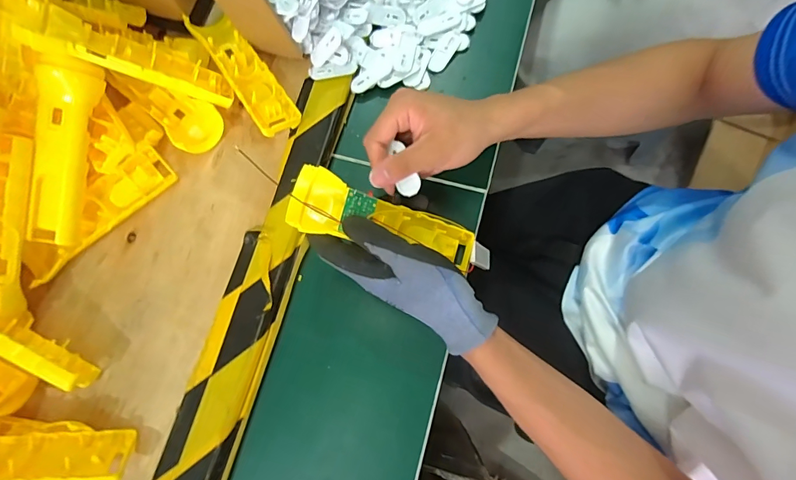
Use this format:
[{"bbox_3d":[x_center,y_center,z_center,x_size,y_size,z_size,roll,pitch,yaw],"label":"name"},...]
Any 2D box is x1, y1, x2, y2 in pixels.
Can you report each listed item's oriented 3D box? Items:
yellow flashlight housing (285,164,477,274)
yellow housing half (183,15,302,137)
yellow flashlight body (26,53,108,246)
[{"bbox_3d":[-0.008,-0.014,0.344,0.166,0.022,0.048,16,77,-22],"label":"yellow flashlight housing"},{"bbox_3d":[-0.156,-0.173,0.410,0.041,0.020,0.154,-35,80,-7],"label":"yellow housing half"},{"bbox_3d":[-0.301,-0.079,0.356,0.044,0.027,0.161,14,98,3],"label":"yellow flashlight body"}]

